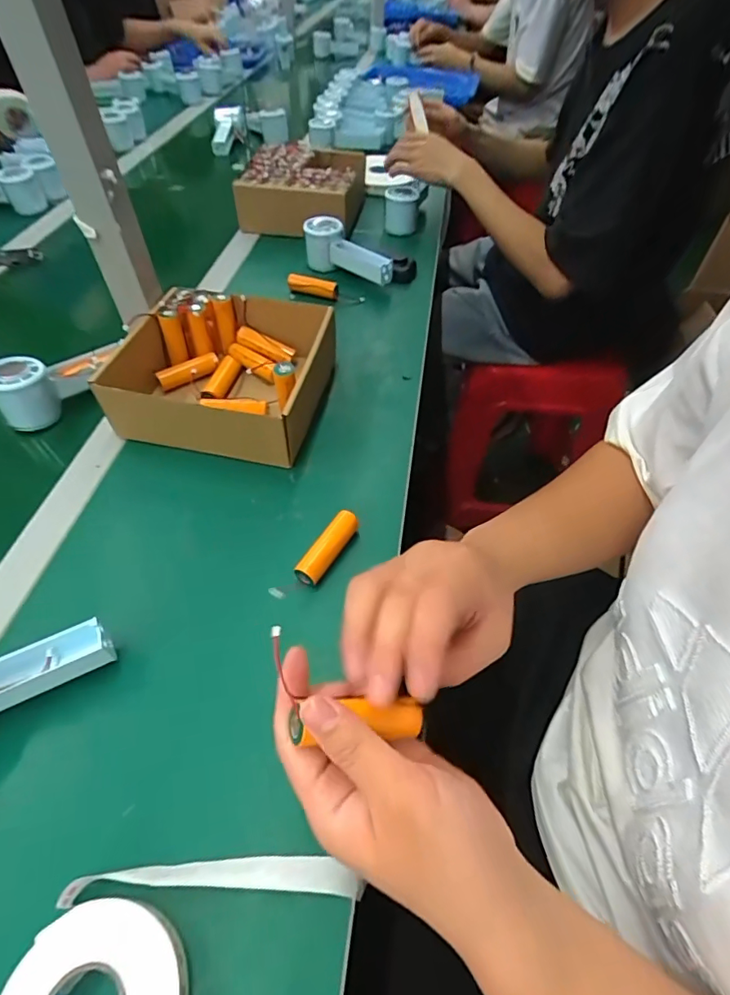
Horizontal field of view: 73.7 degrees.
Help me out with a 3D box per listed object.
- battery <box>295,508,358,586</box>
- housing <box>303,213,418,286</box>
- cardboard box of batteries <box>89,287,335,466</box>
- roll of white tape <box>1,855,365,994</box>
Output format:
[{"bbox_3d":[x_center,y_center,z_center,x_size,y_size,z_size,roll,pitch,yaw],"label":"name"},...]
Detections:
[{"bbox_3d":[-0.031,0.045,0.422,0.022,0.026,0.074,29,57,20],"label":"battery"},{"bbox_3d":[-0.012,-0.356,0.709,0.159,0.057,0.067,21,54,15],"label":"housing"},{"bbox_3d":[-0.147,-0.138,0.525,0.203,0.077,0.183,8,52,6],"label":"cardboard box of batteries"},{"bbox_3d":[-0.093,0.253,0.254,0.176,0.019,0.099,-4,52,-4],"label":"roll of white tape"}]

